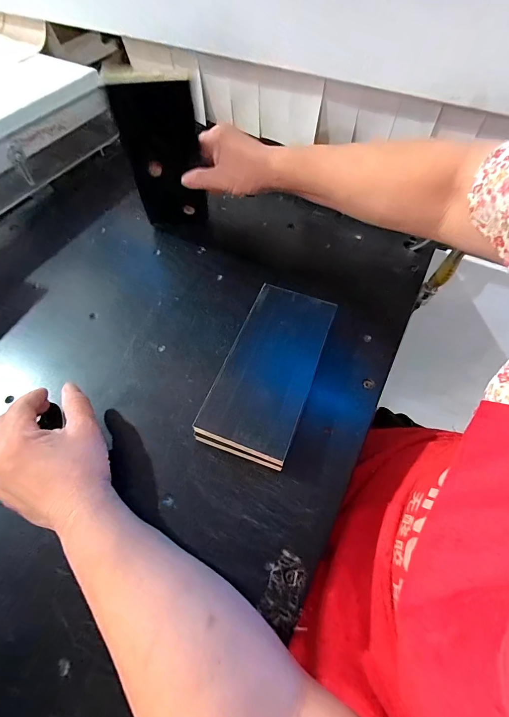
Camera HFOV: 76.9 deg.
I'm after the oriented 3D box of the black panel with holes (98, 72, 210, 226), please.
[{"bbox_3d":[-0.109,-0.241,0.396,0.089,0.195,0.012,-5,71,-6],"label":"black panel with holes"}]

